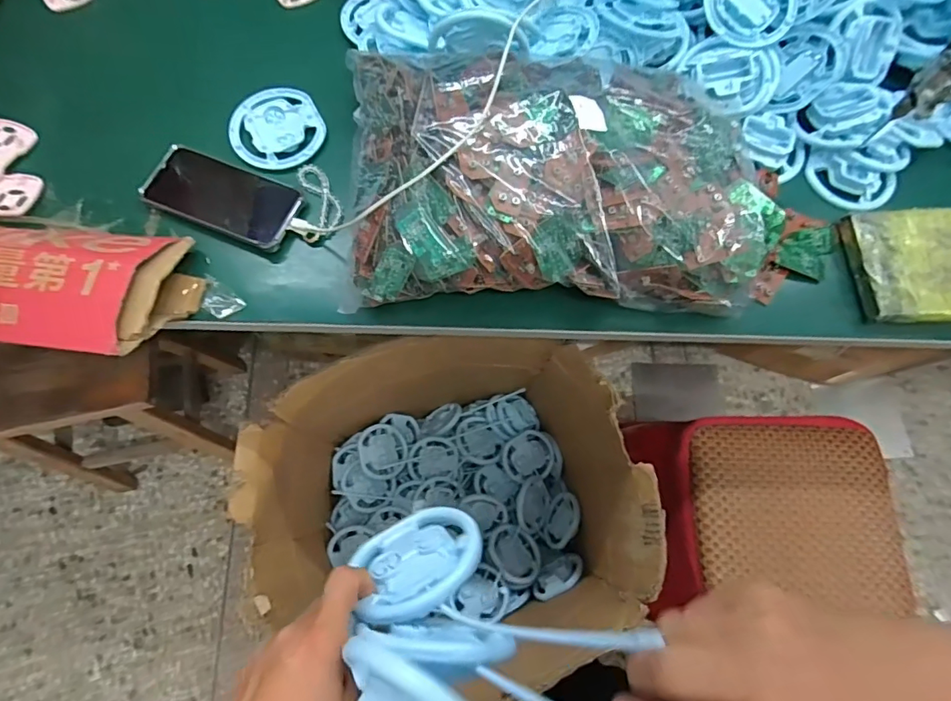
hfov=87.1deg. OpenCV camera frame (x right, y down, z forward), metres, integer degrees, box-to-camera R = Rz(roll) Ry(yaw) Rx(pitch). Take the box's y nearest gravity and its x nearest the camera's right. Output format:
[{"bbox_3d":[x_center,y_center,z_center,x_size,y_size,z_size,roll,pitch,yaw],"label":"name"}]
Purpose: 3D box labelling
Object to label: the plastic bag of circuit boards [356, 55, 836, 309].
[{"bbox_3d":[0.131,-0.187,0.516,0.499,0.116,0.284,-1,73,-2],"label":"plastic bag of circuit boards"}]

